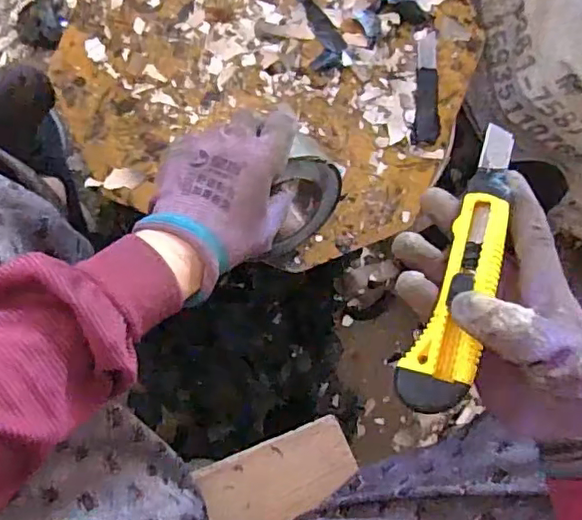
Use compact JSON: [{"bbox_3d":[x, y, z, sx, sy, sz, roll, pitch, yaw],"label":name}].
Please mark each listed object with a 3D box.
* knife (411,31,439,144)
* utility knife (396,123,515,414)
[{"bbox_3d":[0.129,-0.162,0.540,0.024,0.004,0.104,5,89,-6],"label":"knife"},{"bbox_3d":[0.109,0.002,0.356,0.039,0.022,0.185,11,74,32],"label":"utility knife"}]

